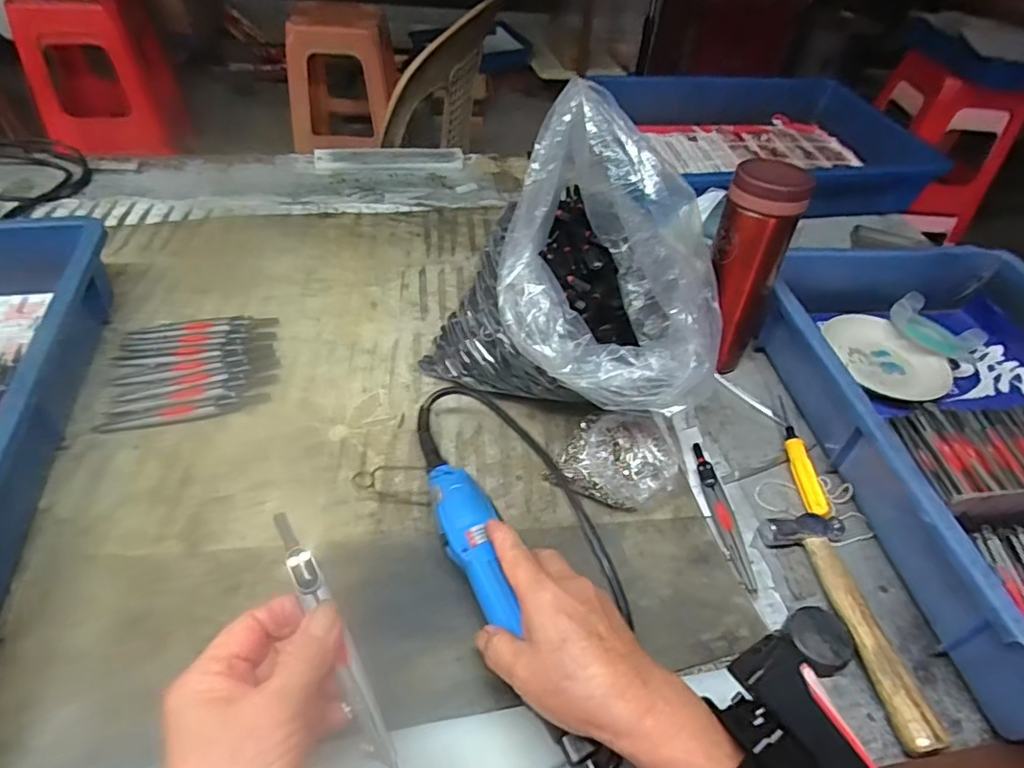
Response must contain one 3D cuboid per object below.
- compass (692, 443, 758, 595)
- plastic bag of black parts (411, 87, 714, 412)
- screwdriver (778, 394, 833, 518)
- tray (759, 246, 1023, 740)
[{"bbox_3d":[0.164,0.100,0.451,0.015,0.007,0.125,-1,48,-7],"label":"compass"},{"bbox_3d":[0.038,-0.063,0.434,0.136,0.239,0.192,-25,55,-26],"label":"plastic bag of black parts"},{"bbox_3d":[0.241,0.057,0.486,0.015,0.017,0.120,3,48,-4],"label":"screwdriver"},{"bbox_3d":[0.409,0.033,0.486,0.301,0.086,0.455,-2,48,-8],"label":"tray"}]

